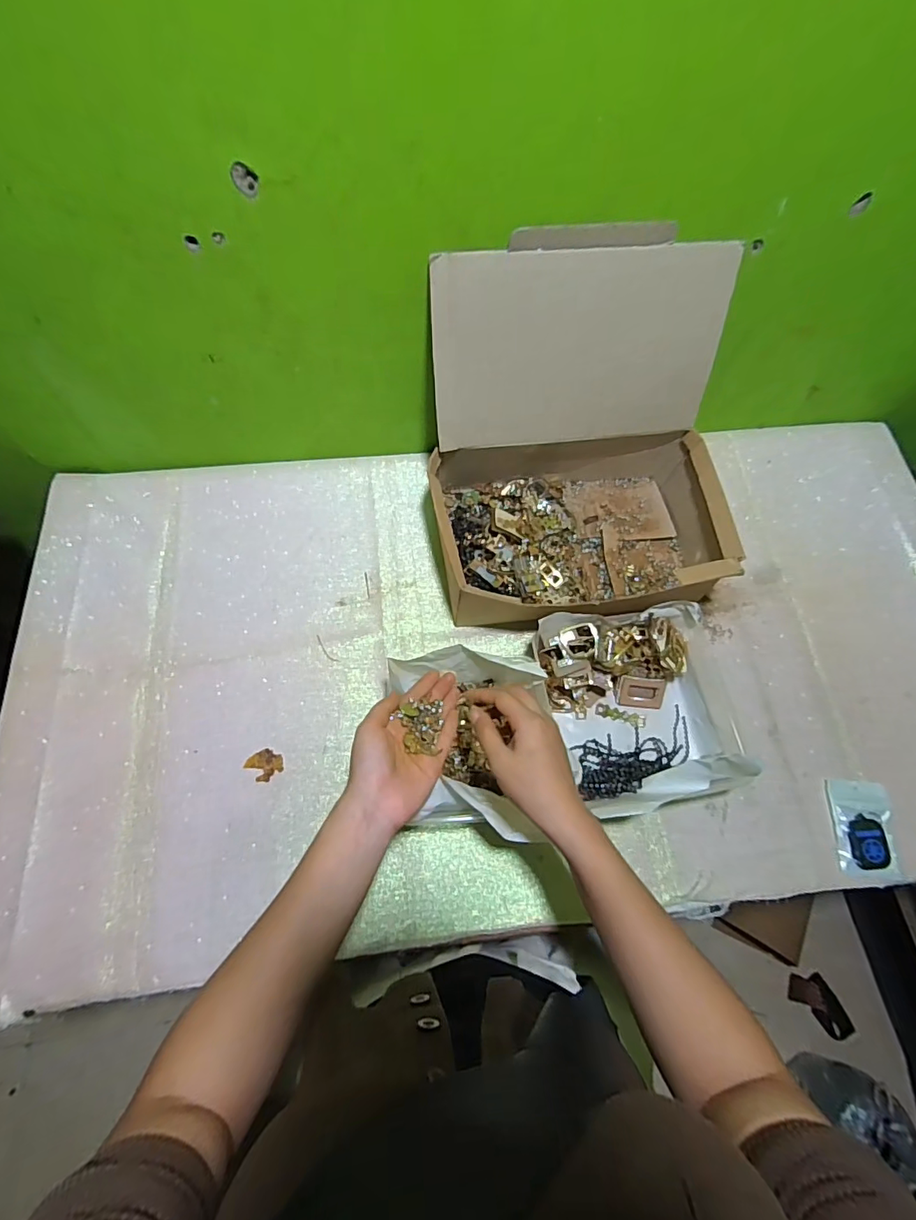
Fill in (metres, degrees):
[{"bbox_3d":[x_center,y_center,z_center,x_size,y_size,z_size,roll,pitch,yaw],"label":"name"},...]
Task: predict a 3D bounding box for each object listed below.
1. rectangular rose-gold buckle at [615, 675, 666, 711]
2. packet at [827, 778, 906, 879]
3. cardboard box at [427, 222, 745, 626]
[{"bbox_3d":[0.214,0.097,0.598,0.053,0.006,0.036,6,98,6],"label":"rectangular rose-gold buckle"},{"bbox_3d":[0.447,0.240,0.557,0.061,0.015,0.097,6,68,0],"label":"packet"},{"bbox_3d":[0.142,-0.161,0.558,0.321,0.284,0.303,-6,69,-4],"label":"cardboard box"}]

